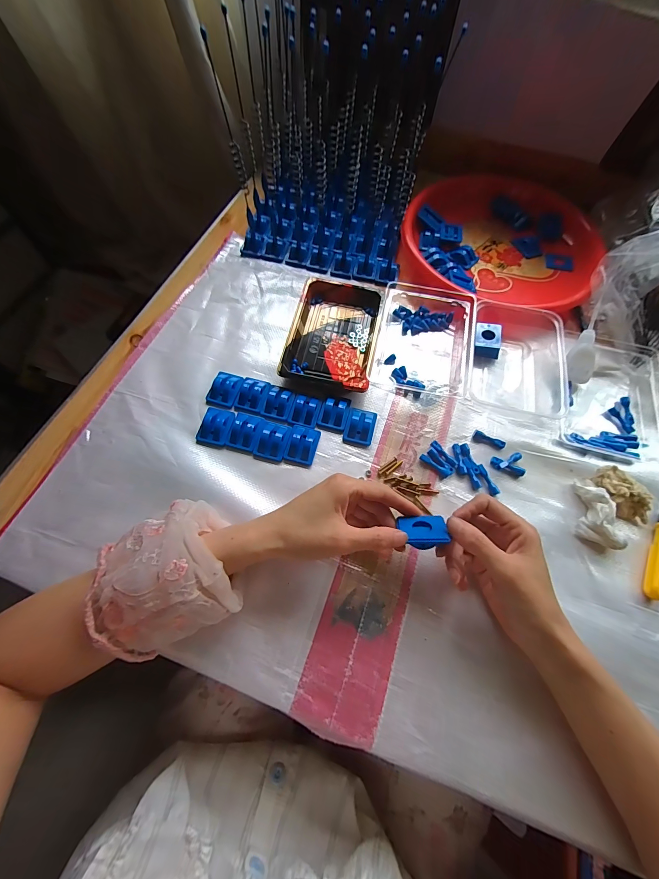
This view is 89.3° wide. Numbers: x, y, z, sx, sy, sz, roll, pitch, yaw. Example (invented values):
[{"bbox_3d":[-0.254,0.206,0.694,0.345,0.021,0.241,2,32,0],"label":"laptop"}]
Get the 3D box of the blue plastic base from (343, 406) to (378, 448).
[{"bbox_3d":[0.036,-0.015,0.394,0.034,0.015,0.044,14,66,4],"label":"blue plastic base"}]

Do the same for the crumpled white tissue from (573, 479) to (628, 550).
[{"bbox_3d":[0.284,0.078,0.351,0.036,0.026,0.064,15,66,4],"label":"crumpled white tissue"}]

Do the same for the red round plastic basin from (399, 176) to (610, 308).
[{"bbox_3d":[0.264,-0.312,0.524,0.287,0.030,0.272,1,66,-2],"label":"red round plastic basin"}]

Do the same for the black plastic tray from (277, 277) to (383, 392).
[{"bbox_3d":[0.005,-0.138,0.437,0.107,0.026,0.158,12,66,3],"label":"black plastic tray"}]

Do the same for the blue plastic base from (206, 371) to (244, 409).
[{"bbox_3d":[-0.126,-0.061,0.405,0.036,0.012,0.045,18,67,6],"label":"blue plastic base"}]

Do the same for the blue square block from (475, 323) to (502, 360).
[{"bbox_3d":[0.211,-0.131,0.446,0.036,0.022,0.044,9,66,2],"label":"blue square block"}]

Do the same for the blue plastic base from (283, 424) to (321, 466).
[{"bbox_3d":[-0.030,0.004,0.379,0.033,0.017,0.045,13,66,3],"label":"blue plastic base"}]

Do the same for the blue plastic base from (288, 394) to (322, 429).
[{"bbox_3d":[-0.028,-0.035,0.397,0.033,0.011,0.039,15,66,4],"label":"blue plastic base"}]

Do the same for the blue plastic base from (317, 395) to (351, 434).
[{"bbox_3d":[0.006,-0.034,0.398,0.033,0.014,0.046,14,66,4],"label":"blue plastic base"}]

